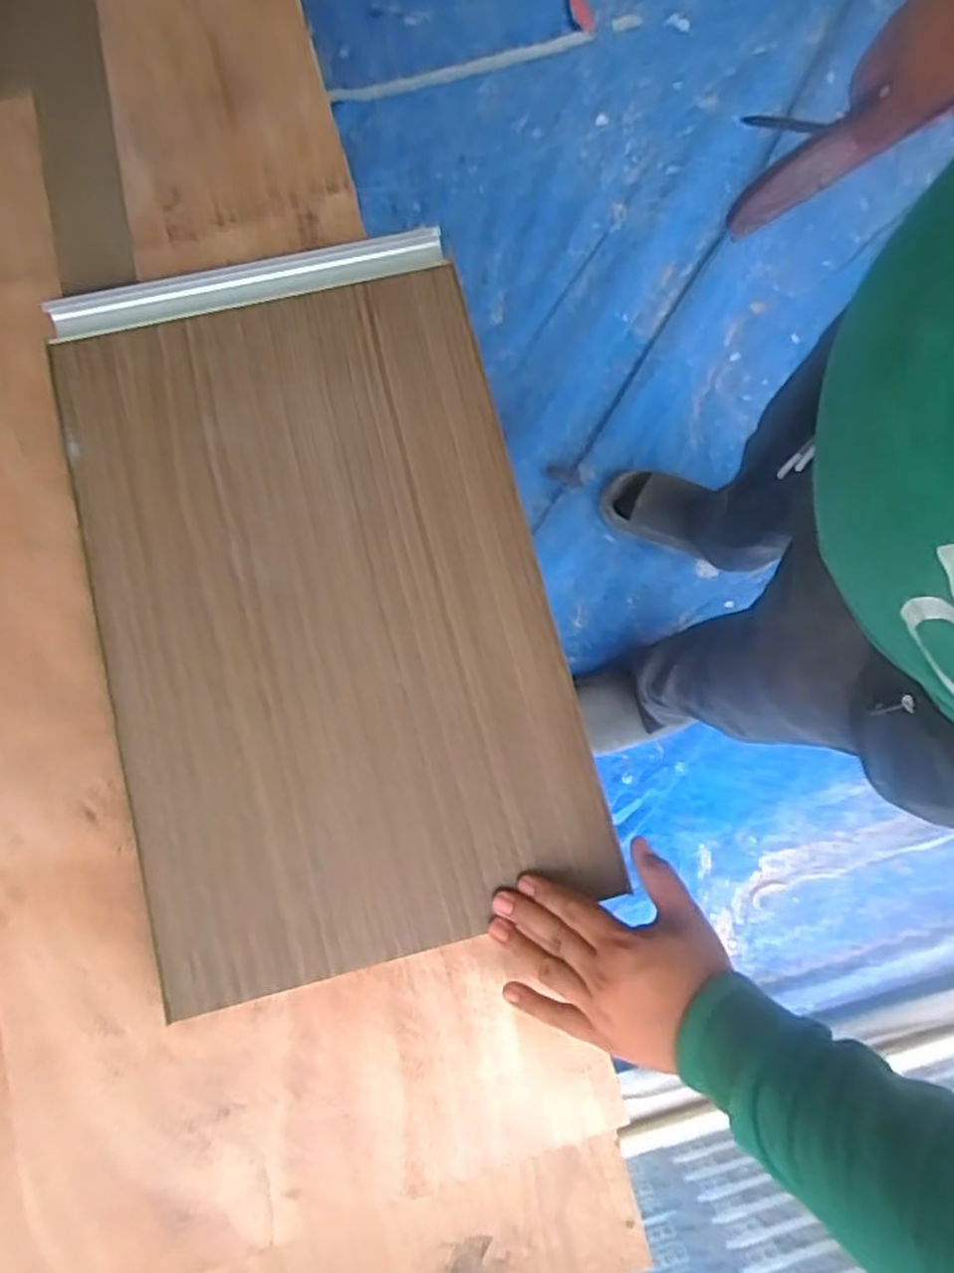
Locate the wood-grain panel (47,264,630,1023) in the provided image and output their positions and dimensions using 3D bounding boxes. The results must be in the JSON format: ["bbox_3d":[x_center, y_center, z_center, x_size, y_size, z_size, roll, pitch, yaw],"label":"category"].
[{"bbox_3d":[-0.113,-0.023,0.570,0.316,0.030,0.495,-14,79,-2],"label":"wood-grain panel"}]

